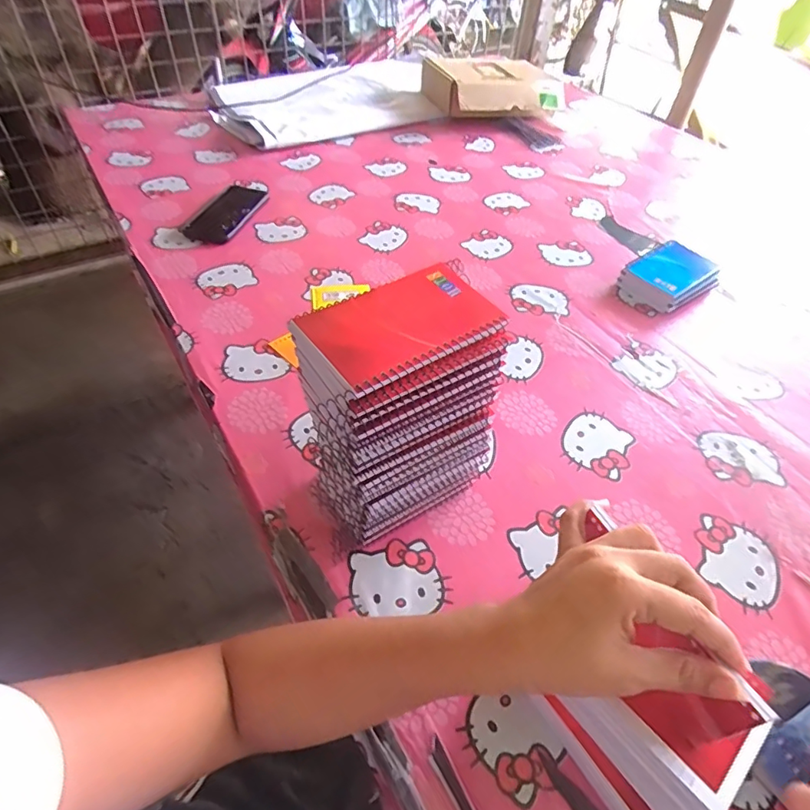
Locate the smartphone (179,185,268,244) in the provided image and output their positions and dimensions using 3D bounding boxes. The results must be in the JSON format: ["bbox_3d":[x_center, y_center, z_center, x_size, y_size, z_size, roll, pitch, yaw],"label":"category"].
[{"bbox_3d":[-0.289,-0.312,0.826,0.090,0.010,0.150,16,55,9],"label":"smartphone"}]

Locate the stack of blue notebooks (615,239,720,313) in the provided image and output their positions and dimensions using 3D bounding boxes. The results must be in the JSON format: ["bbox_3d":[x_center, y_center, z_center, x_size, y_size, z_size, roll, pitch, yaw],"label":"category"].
[{"bbox_3d":[0.387,-0.185,0.742,0.125,0.046,0.092,-27,55,-26],"label":"stack of blue notebooks"}]

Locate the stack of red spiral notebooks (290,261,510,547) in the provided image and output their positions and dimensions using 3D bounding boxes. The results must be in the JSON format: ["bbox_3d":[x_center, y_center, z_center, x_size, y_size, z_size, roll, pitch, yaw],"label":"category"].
[{"bbox_3d":[-0.011,0.016,0.423,0.145,0.207,0.085,-24,53,-22],"label":"stack of red spiral notebooks"}]

